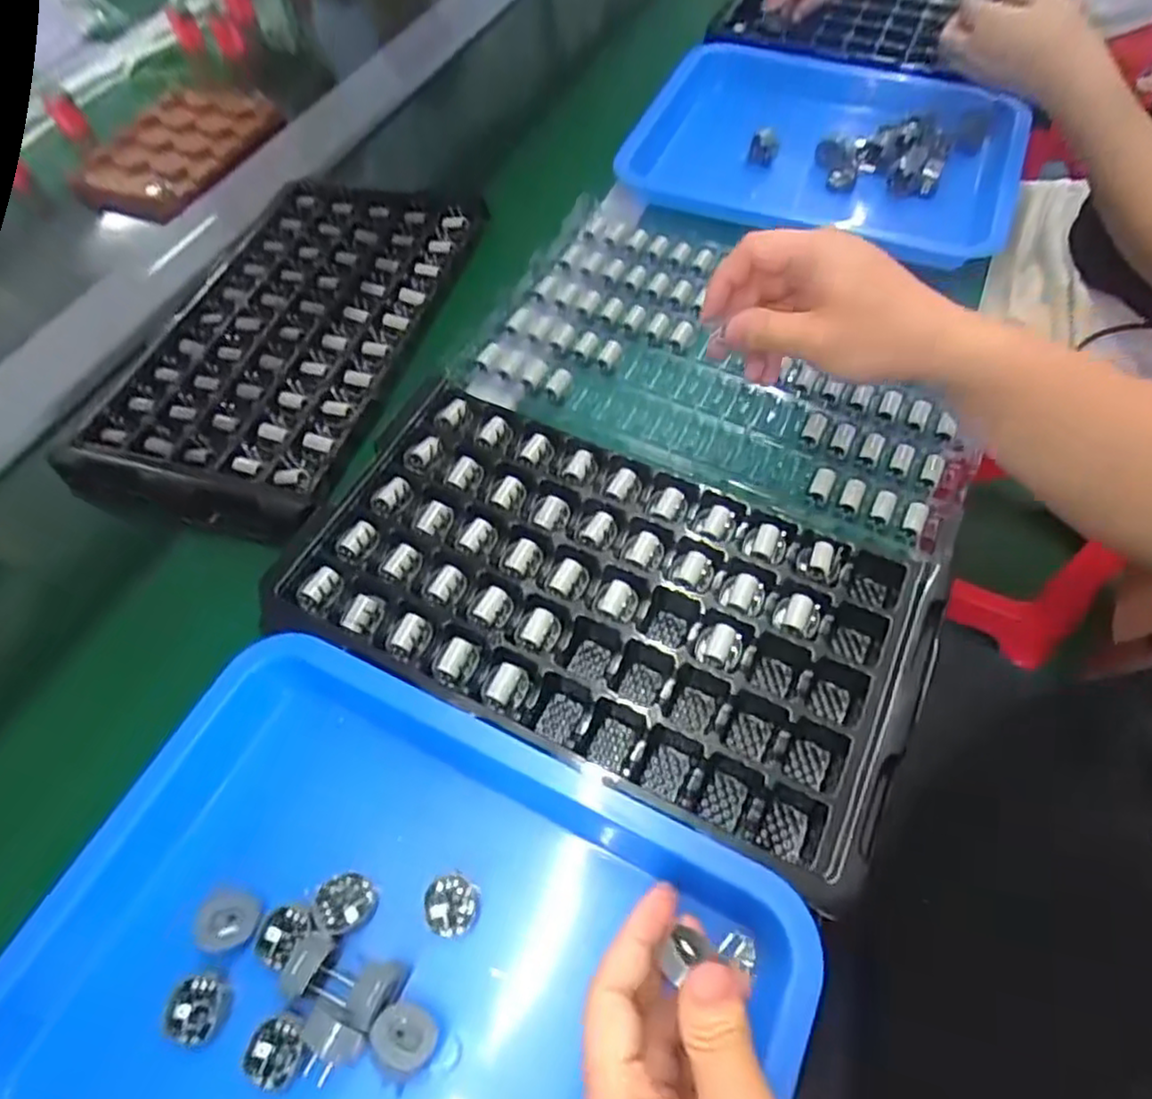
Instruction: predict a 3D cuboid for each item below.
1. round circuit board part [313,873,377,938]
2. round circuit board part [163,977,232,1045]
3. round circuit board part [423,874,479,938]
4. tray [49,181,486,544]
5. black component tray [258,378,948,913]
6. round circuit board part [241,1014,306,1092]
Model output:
[{"bbox_3d":[-0.113,0.173,0.332,0.028,0.007,0.026,-2,58,3],"label":"round circuit board part"},{"bbox_3d":[-0.174,0.212,0.313,0.025,0.005,0.024,7,58,-11],"label":"round circuit board part"},{"bbox_3d":[-0.061,0.175,0.334,0.023,0.015,0.026,14,59,12],"label":"round circuit board part"},{"bbox_3d":[-0.228,-0.177,0.557,0.204,0.041,0.358,11,59,10],"label":"tray"},{"bbox_3d":[0.012,0.029,0.408,0.351,0.043,0.191,22,62,17],"label":"black component tray"},{"bbox_3d":[-0.134,0.224,0.303,0.026,0.006,0.026,-2,58,3],"label":"round circuit board part"}]

